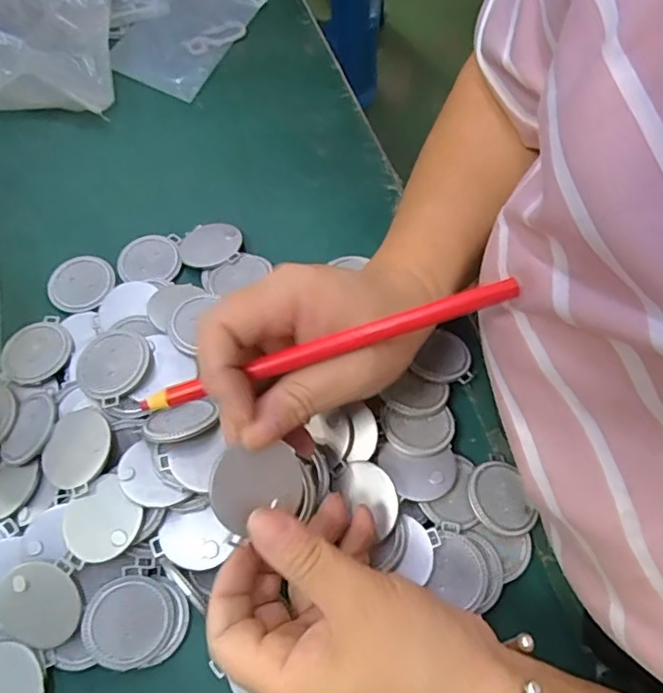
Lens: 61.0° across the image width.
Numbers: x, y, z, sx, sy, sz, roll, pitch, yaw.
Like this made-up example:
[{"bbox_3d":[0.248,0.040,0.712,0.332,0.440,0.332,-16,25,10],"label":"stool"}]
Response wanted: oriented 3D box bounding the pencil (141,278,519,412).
[{"bbox_3d":[-0.002,0.000,0.231,0.158,0.005,0.008,-18,67,4],"label":"pencil"}]

